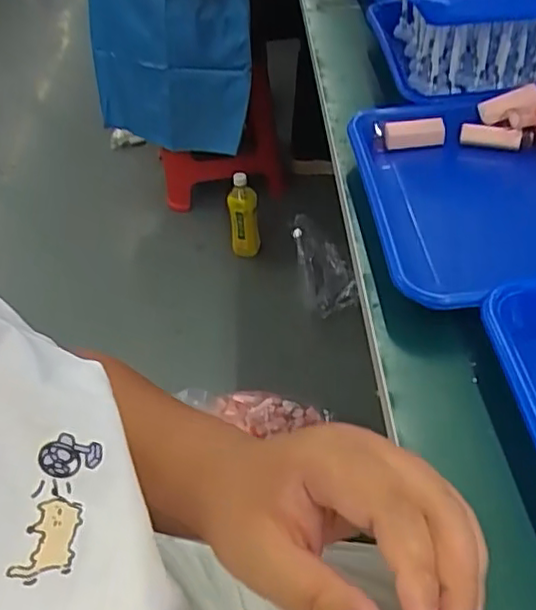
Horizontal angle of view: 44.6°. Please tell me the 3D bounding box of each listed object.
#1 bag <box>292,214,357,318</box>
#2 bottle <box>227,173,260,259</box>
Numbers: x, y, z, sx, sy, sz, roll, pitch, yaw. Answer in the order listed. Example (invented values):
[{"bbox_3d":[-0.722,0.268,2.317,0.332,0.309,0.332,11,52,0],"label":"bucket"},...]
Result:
[{"bbox_3d":[0.128,-0.080,1.480,0.119,0.262,0.027,3,37,26],"label":"bag"},{"bbox_3d":[-0.056,-0.197,1.539,0.068,0.222,0.058,-8,44,-4],"label":"bottle"}]

